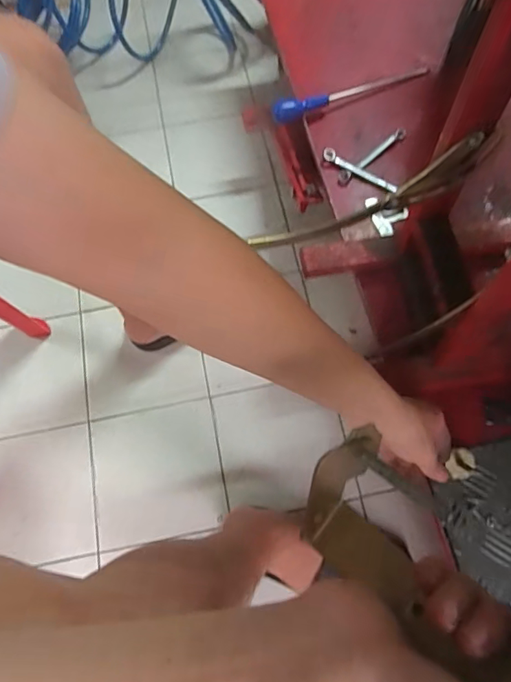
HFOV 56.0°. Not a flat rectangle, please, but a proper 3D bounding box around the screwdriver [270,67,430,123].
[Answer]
[{"bbox_3d":[0.151,-0.396,0.766,0.266,0.027,0.025,-19,67,-7],"label":"screwdriver"}]

